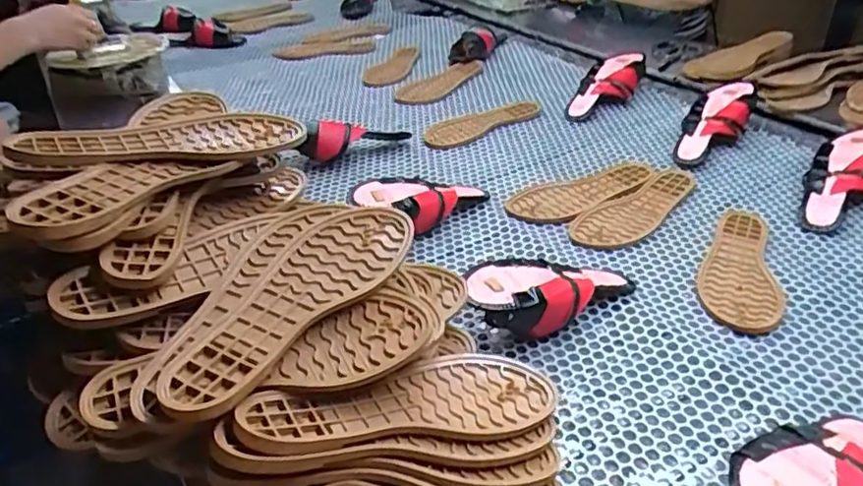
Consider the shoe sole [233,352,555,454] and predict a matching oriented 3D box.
[{"bbox_3d":[-0.020,0.123,0.481,0.249,0.016,0.088,-1,30,-27],"label":"shoe sole"}]

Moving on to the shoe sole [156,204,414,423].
[{"bbox_3d":[-0.117,0.040,0.505,0.098,0.028,0.250,23,43,30],"label":"shoe sole"}]

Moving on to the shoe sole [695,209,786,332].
[{"bbox_3d":[0.378,0.024,0.770,0.088,0.009,0.250,6,36,16],"label":"shoe sole"}]

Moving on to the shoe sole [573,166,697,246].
[{"bbox_3d":[0.305,-0.050,0.893,0.248,0.012,0.086,-26,40,-27],"label":"shoe sole"}]

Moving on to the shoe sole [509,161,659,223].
[{"bbox_3d":[0.234,-0.080,0.932,0.252,0.022,0.077,-21,38,-21],"label":"shoe sole"}]

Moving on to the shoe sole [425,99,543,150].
[{"bbox_3d":[0.093,-0.225,1.156,0.239,0.018,0.089,-26,46,-29],"label":"shoe sole"}]

